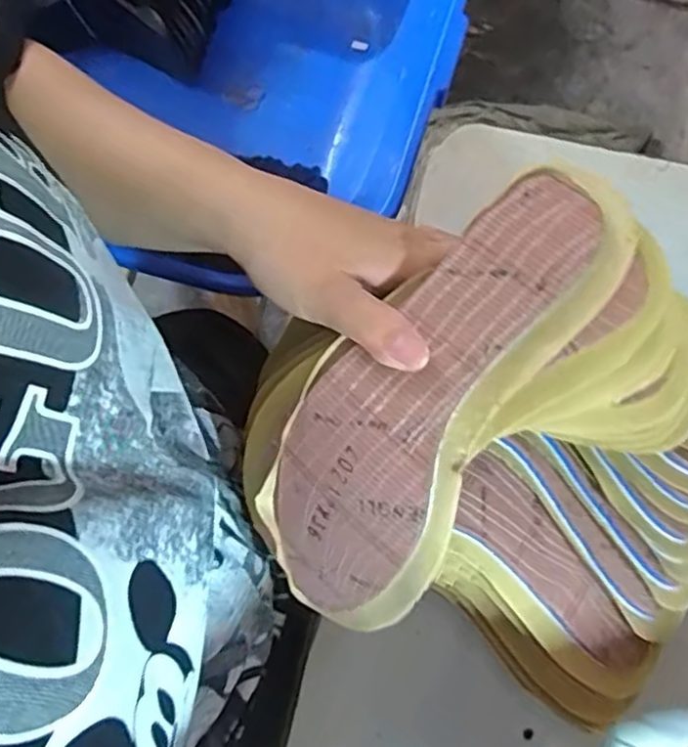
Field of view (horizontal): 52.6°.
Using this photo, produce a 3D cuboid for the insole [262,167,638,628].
[{"bbox_3d":[0.037,0.010,0.315,0.090,0.039,0.227,36,97,10],"label":"insole"}]

